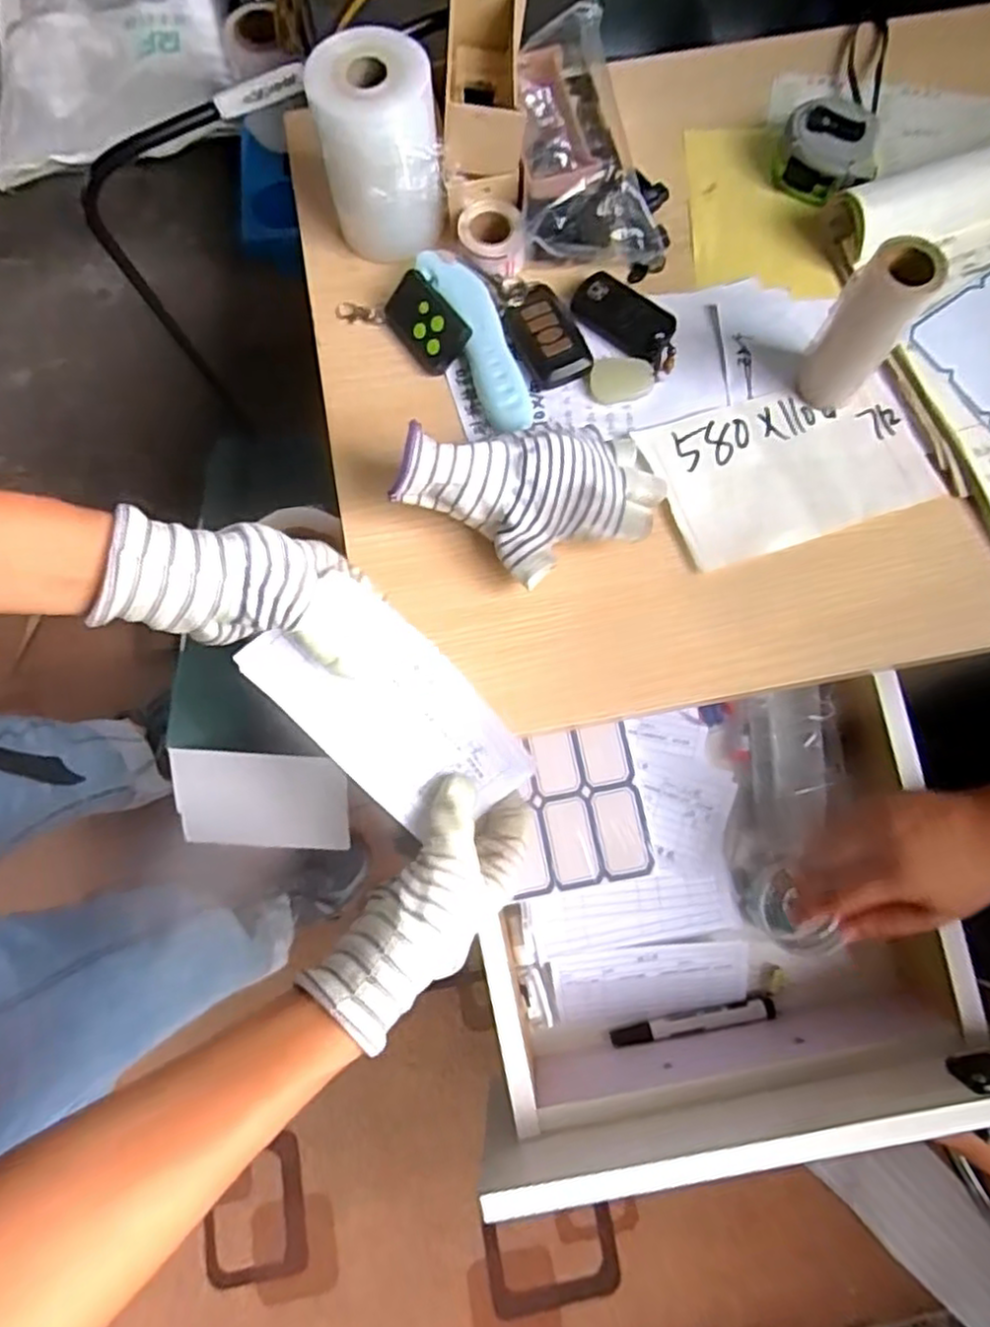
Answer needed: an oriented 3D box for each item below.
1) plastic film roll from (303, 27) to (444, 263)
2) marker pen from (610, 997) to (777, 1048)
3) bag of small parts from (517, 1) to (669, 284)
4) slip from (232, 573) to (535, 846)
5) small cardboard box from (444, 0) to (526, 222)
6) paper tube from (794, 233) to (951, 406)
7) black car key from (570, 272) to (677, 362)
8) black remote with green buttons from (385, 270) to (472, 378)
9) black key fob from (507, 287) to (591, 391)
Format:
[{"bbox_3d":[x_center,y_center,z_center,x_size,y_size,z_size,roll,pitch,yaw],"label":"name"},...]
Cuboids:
[{"bbox_3d":[-0.072,-0.328,0.458,0.072,0.111,0.066,0,76,0],"label":"plastic film roll"},{"bbox_3d":[0.158,0.285,0.561,0.130,0.014,0.016,-10,75,-3],"label":"marker pen"},{"bbox_3d":[0.069,-0.364,0.482,0.100,0.056,0.176,2,76,0],"label":"bag of small parts"},{"bbox_3d":[-0.056,0.027,0.379,0.081,0.012,0.142,-42,95,3],"label":"slip"},{"bbox_3d":[-0.008,-0.369,0.458,0.053,0.054,0.124,1,76,0],"label":"small cardboard box"},{"bbox_3d":[0.217,-0.197,0.415,0.041,0.101,0.032,35,79,8],"label":"paper tube"},{"bbox_3d":[0.086,-0.233,0.470,0.069,0.008,0.044,33,79,7],"label":"black car key"},{"bbox_3d":[-0.047,-0.226,0.468,0.040,0.015,0.061,-40,77,27],"label":"black remote with green buttons"},{"bbox_3d":[0.035,-0.217,0.466,0.041,0.013,0.069,-22,77,-5],"label":"black key fob"}]

